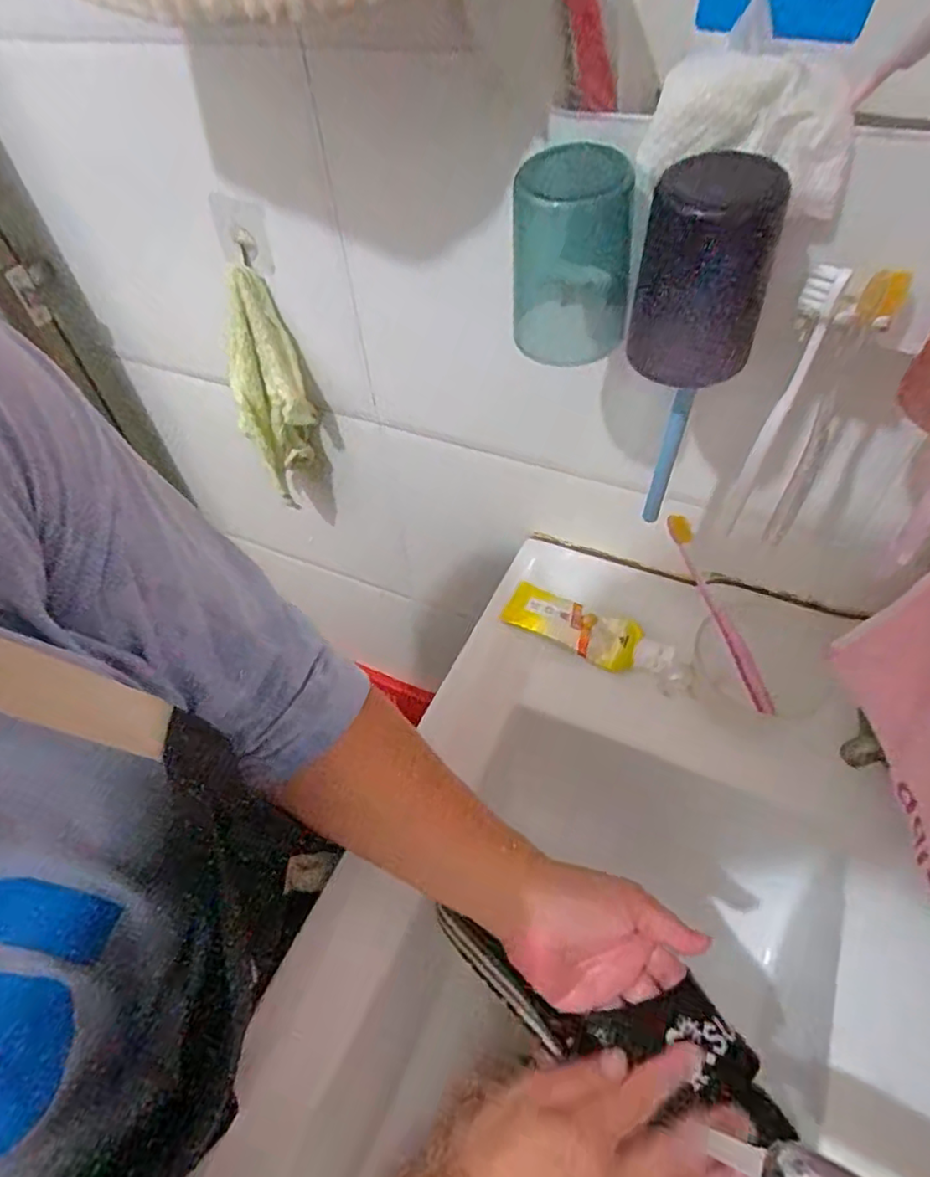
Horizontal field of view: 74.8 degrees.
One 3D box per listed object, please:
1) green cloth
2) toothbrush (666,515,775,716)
[{"bbox_3d":[-0.194,-0.191,0.622,0.077,0.217,0.063,-20,52,-12],"label":"green cloth"},{"bbox_3d":[0.209,0.020,0.502,0.018,0.026,0.172,-24,87,-15],"label":"toothbrush"}]

